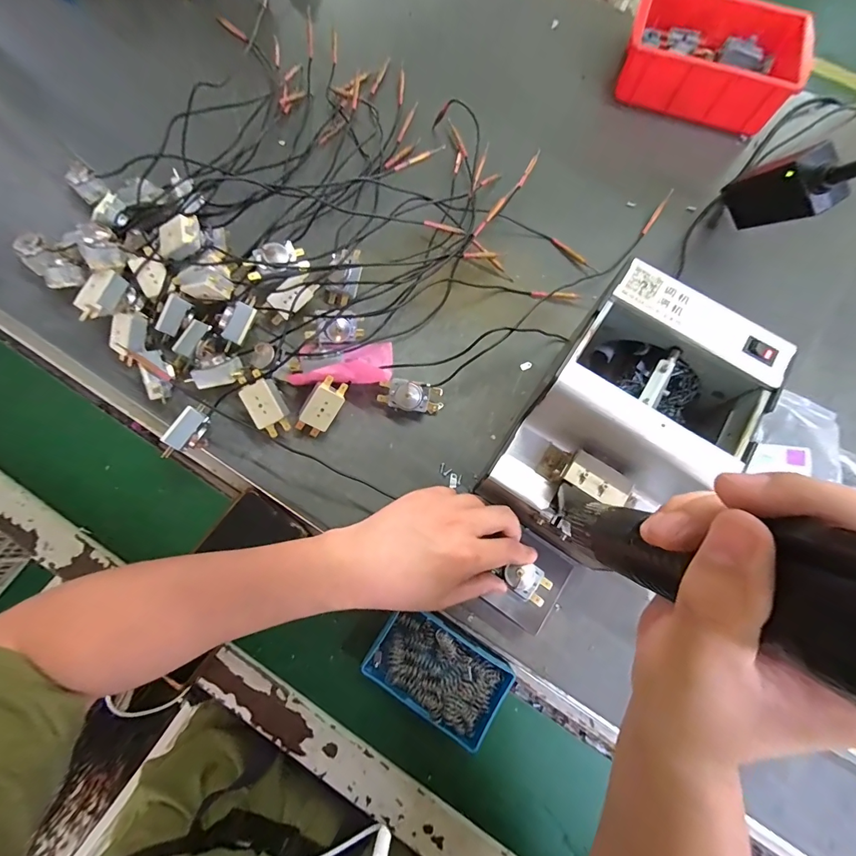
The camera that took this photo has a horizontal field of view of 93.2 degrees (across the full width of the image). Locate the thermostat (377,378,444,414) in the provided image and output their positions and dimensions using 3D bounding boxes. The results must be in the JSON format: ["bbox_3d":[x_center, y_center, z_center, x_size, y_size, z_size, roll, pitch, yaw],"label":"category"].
[{"bbox_3d":[-0.017,-0.030,0.391,0.060,0.030,0.026,10,75,1],"label":"thermostat"}]

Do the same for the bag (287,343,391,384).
[{"bbox_3d":[-0.084,-0.062,0.390,0.099,0.045,0.047,-10,75,-5],"label":"bag"}]

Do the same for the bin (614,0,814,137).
[{"bbox_3d":[0.351,-0.466,0.506,0.196,0.060,0.142,20,75,4],"label":"bin"}]

